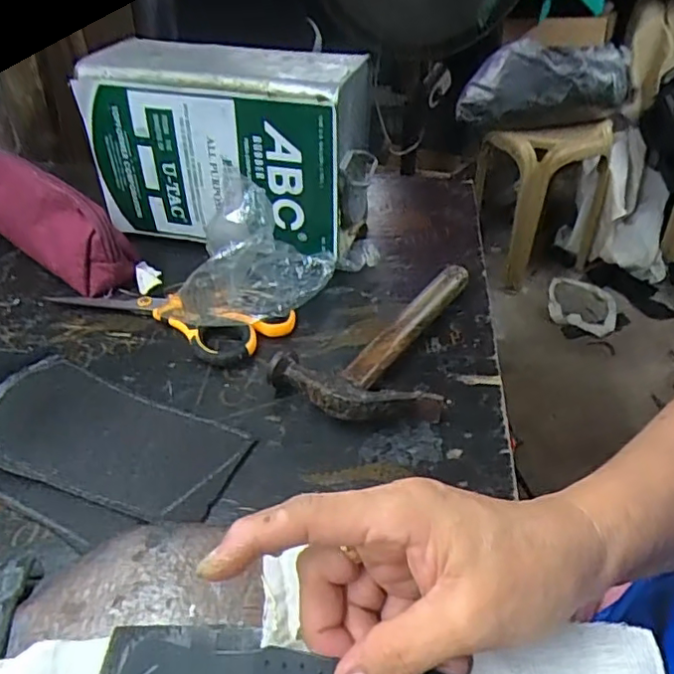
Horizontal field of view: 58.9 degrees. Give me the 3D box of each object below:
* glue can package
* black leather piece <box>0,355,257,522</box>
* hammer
[{"bbox_3d":[-0.096,-0.174,0.565,0.249,0.162,0.109,12,41,17],"label":"glue can package"},{"bbox_3d":[-0.140,0.062,0.368,0.156,0.029,0.082,15,41,20],"label":"black leather piece"},{"bbox_3d":[0.043,-0.002,0.451,0.106,0.025,0.182,19,43,24],"label":"hammer"}]

